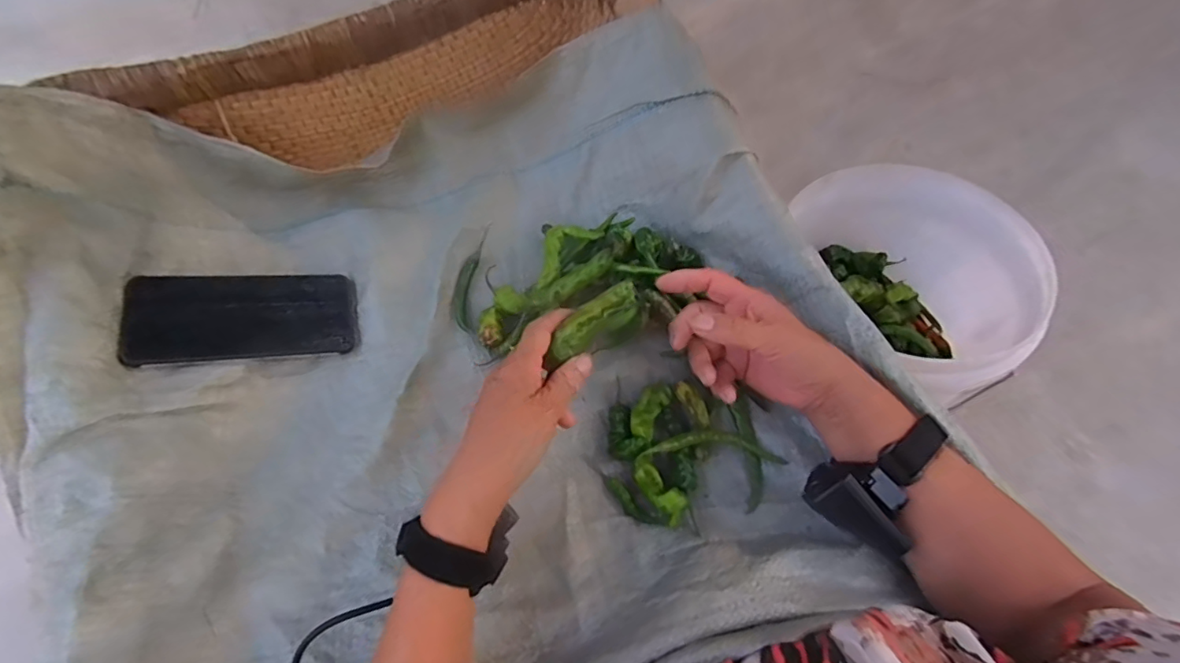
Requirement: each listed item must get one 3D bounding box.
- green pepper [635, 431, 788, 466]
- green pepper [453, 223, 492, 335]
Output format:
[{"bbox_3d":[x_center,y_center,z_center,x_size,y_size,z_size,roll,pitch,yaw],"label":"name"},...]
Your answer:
[{"bbox_3d":[0.099,0.096,0.444,0.119,0.018,0.023,0,63,1],"label":"green pepper"},{"bbox_3d":[-0.117,-0.053,0.528,0.024,0.017,0.112,3,63,2],"label":"green pepper"}]

